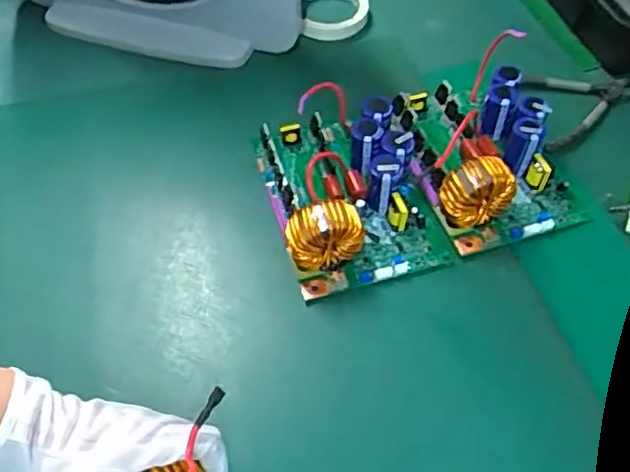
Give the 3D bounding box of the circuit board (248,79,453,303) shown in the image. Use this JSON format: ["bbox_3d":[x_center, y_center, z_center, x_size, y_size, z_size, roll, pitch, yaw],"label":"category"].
[{"bbox_3d":[0.030,-0.052,0.604,0.150,0.061,0.201,-16,56,-11],"label":"circuit board"}]

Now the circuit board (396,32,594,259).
[{"bbox_3d":[0.161,-0.086,0.628,0.139,0.061,0.193,-19,57,-12],"label":"circuit board"}]

